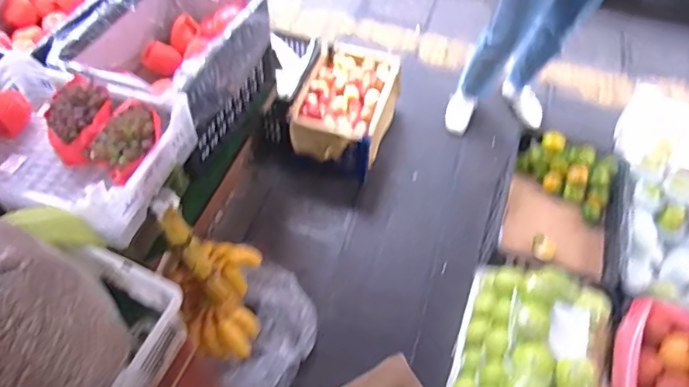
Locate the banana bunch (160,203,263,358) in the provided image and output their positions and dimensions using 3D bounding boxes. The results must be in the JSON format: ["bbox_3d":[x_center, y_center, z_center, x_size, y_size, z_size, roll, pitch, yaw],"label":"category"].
[{"bbox_3d":[-0.325,0.190,1.195,0.215,0.418,0.276,-6,56,-5],"label":"banana bunch"}]

